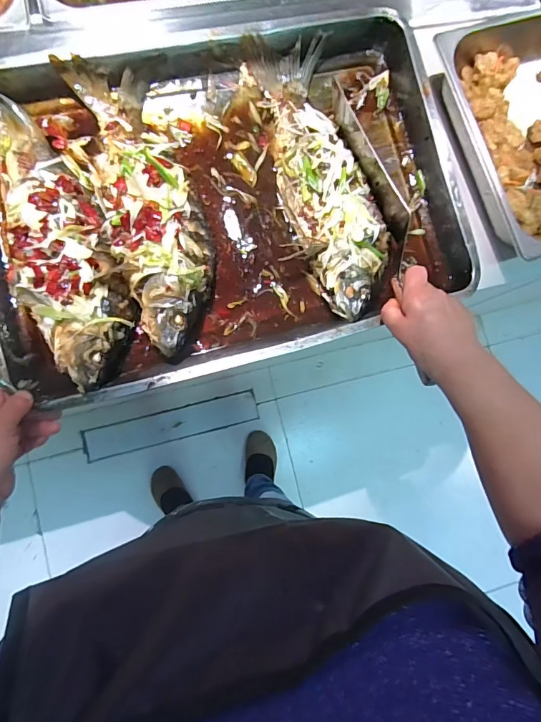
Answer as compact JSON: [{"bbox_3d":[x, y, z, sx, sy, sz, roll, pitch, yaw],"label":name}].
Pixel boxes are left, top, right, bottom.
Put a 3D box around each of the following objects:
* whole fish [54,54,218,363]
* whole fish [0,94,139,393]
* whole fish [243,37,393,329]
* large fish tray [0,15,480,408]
[{"bbox_3d":[-0.146,-0.188,0.492,0.118,0.057,0.367,-20,87,-9],"label":"whole fish"},{"bbox_3d":[-0.250,-0.143,0.473,0.110,0.052,0.353,-24,87,-9],"label":"whole fish"},{"bbox_3d":[0.065,-0.234,0.523,0.126,0.056,0.369,-17,86,-8],"label":"whole fish"},{"bbox_3d":[-0.058,-0.203,0.504,0.572,0.061,0.389,-16,86,-8],"label":"large fish tray"}]

